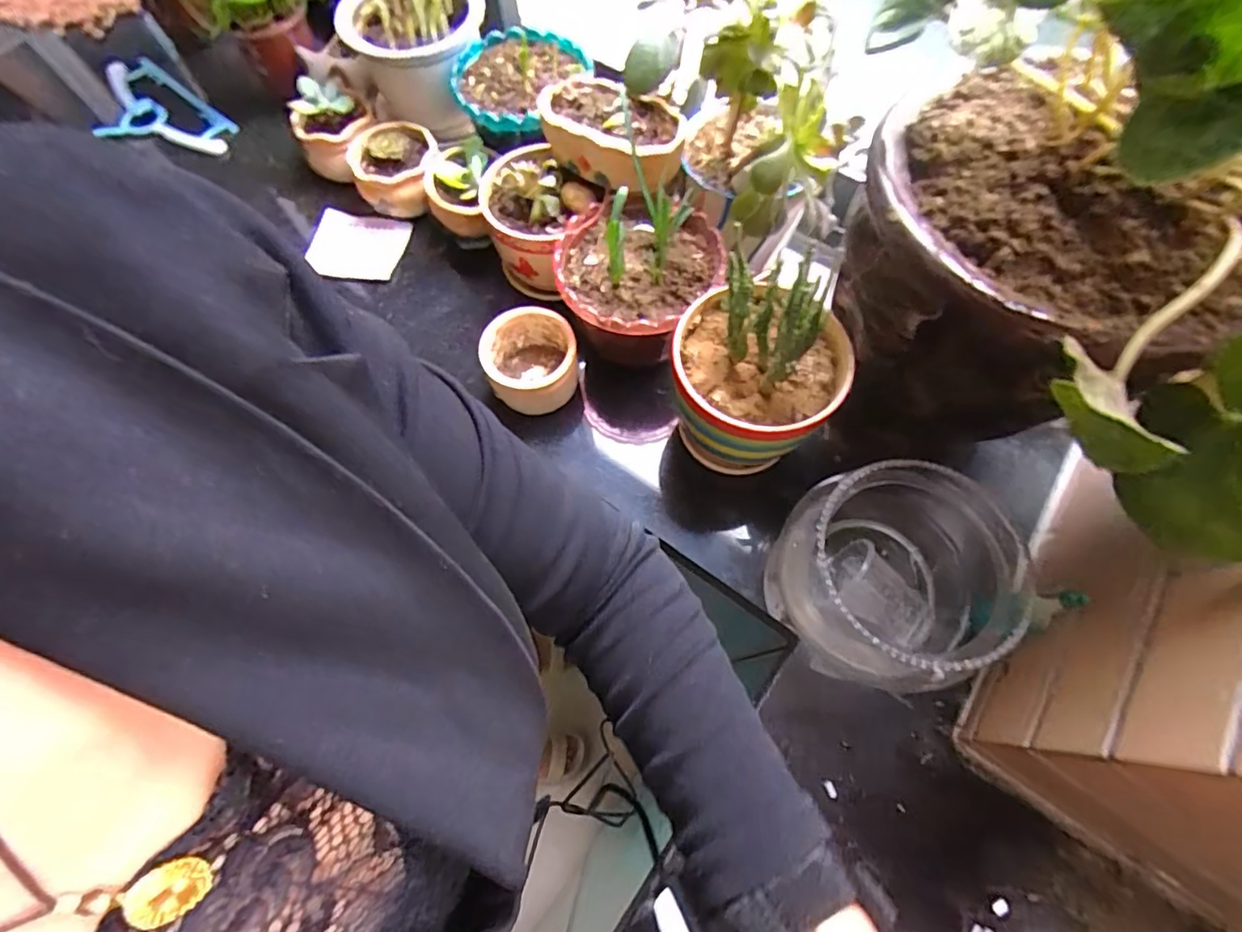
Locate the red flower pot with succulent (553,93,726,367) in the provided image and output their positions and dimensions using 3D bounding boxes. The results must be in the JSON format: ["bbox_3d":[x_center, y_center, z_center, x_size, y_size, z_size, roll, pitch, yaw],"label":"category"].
[{"bbox_3d":[0.013,-0.179,0.506,0.146,0.136,0.148,0,67,1],"label":"red flower pot with succulent"}]

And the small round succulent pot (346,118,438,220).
[{"bbox_3d":[-0.259,-0.344,0.637,0.094,0.052,0.098,0,67,1],"label":"small round succulent pot"}]

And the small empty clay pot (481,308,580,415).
[{"bbox_3d":[-0.088,-0.098,0.545,0.091,0.070,0.096,0,67,1],"label":"small empty clay pot"}]

